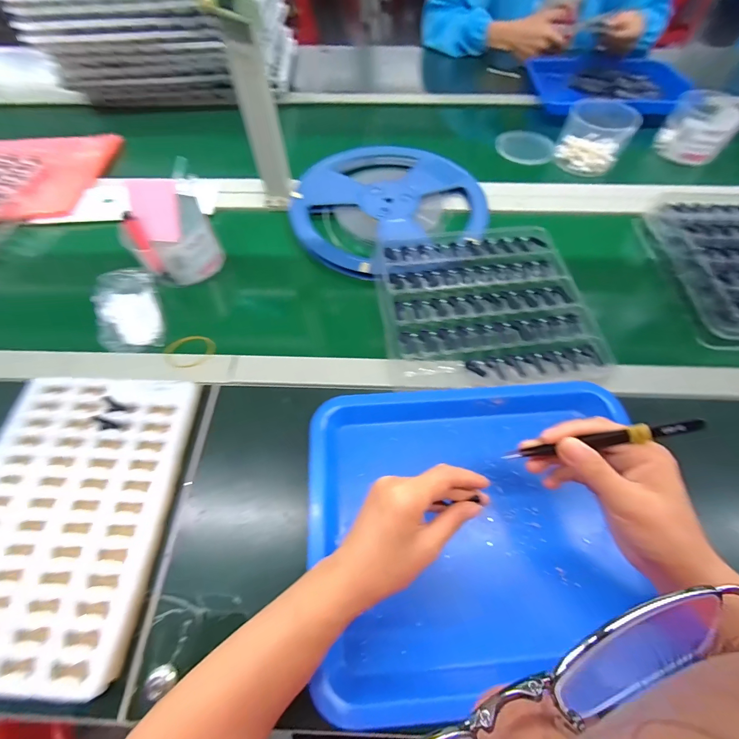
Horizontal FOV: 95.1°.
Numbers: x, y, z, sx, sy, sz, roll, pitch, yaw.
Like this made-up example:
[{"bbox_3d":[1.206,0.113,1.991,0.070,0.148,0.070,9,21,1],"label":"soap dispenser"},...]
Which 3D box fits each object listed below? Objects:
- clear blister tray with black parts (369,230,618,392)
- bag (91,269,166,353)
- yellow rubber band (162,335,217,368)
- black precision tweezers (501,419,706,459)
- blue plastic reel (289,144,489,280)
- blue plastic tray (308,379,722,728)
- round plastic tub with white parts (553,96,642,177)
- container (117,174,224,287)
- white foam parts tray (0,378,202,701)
[{"bbox_3d":[0.147,-0.096,0.457,0.258,0.027,0.254,-4,60,-2],"label":"clear blister tray with black parts"},{"bbox_3d":[-0.328,-0.079,0.461,0.077,0.030,0.131,-16,61,-9],"label":"bag"},{"bbox_3d":[-0.234,-0.021,0.438,0.064,0.010,0.053,0,51,3],"label":"yellow rubber band"},{"bbox_3d":[0.169,0.054,0.253,0.129,0.014,0.009,-18,58,23],"label":"black precision tweezers"},{"bbox_3d":[0.026,-0.288,0.569,0.317,0.028,0.300,-26,63,-14],"label":"blue plastic reel"},{"bbox_3d":[0.109,0.146,0.327,0.321,0.046,0.269,-5,60,-3],"label":"blue plastic tray"},{"bbox_3d":[0.416,-0.431,0.628,0.110,0.089,0.107,0,60,0],"label":"round plastic tub with white parts"},{"bbox_3d":[-0.281,-0.193,0.482,0.111,0.107,0.099,-26,63,-14],"label":"container"},{"bbox_3d":[-0.300,0.136,0.338,0.197,0.028,0.270,3,61,2],"label":"white foam parts tray"}]

